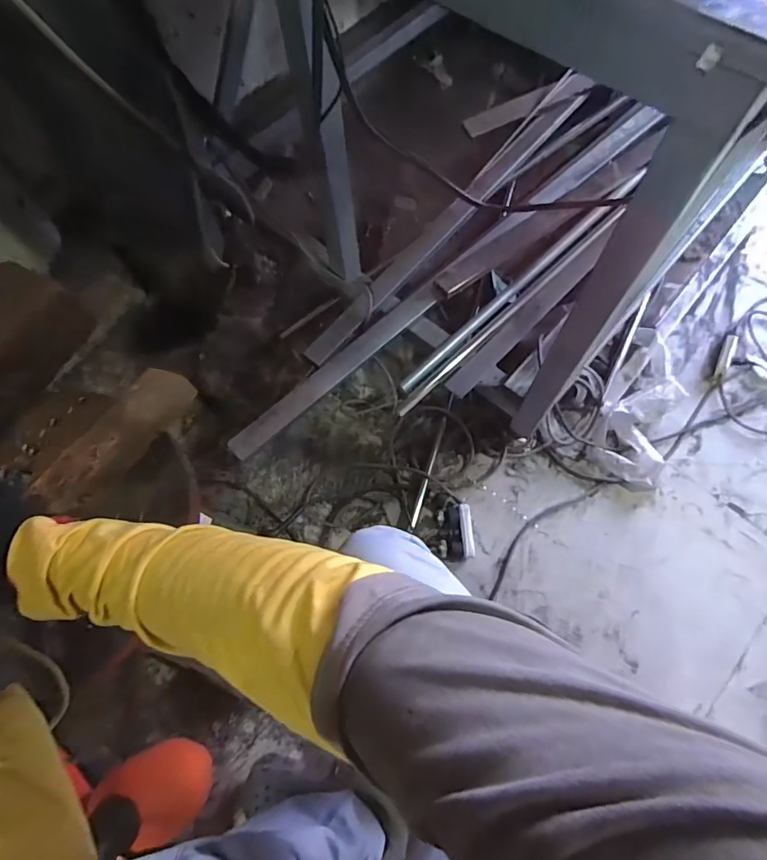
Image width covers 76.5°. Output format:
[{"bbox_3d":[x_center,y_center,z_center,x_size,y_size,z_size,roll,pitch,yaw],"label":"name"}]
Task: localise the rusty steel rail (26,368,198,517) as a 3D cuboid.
[{"bbox_3d":[-0.272,0.008,0.498,0.050,0.040,0.175,35,74,15],"label":"rusty steel rail"}]

